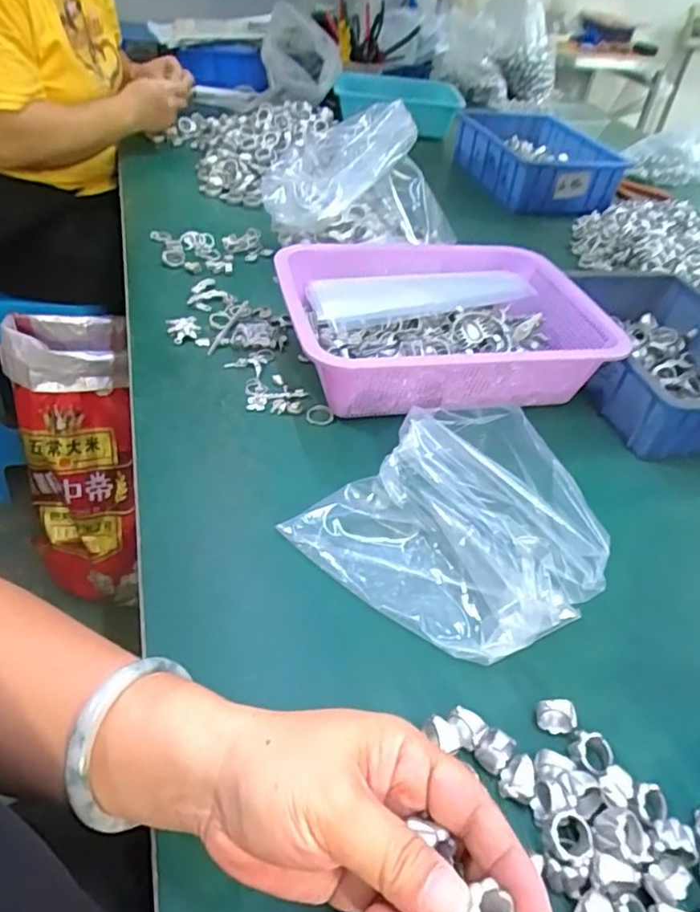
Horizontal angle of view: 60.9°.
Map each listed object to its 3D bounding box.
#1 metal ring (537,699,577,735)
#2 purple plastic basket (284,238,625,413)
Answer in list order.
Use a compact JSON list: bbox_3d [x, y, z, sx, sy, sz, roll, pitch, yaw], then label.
[{"bbox_3d":[0.118,0.150,0.342,0.019,0.021,0.012,4,43,-4],"label":"metal ring"},{"bbox_3d":[0.088,-0.133,0.598,0.290,0.075,0.228,-6,44,-15],"label":"purple plastic basket"}]

